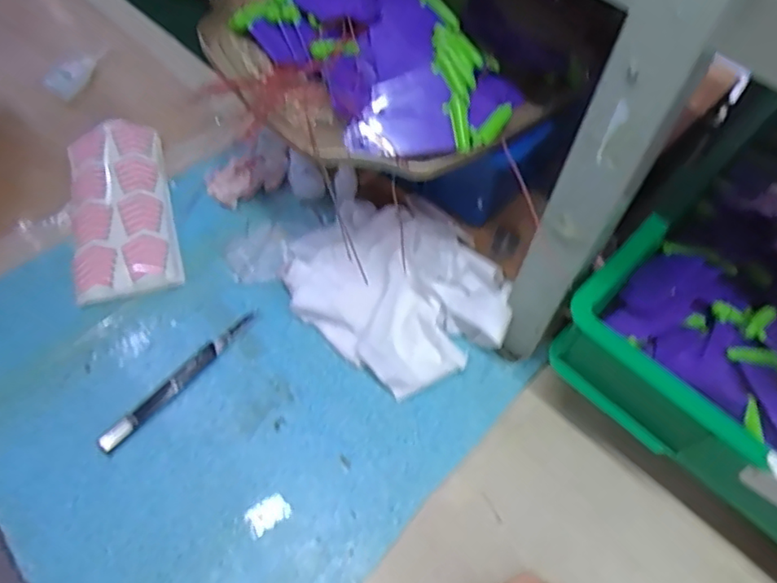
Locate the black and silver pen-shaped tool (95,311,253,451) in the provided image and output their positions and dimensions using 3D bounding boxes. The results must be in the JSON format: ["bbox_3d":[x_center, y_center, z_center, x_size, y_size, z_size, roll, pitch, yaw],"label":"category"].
[{"bbox_3d":[-0.180,0.072,0.528,0.016,0.007,0.170,34,61,18],"label":"black and silver pen-shaped tool"}]

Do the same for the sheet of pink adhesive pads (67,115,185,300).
[{"bbox_3d":[-0.276,-0.093,0.623,0.094,0.021,0.228,-13,58,-12],"label":"sheet of pink adhesive pads"}]

